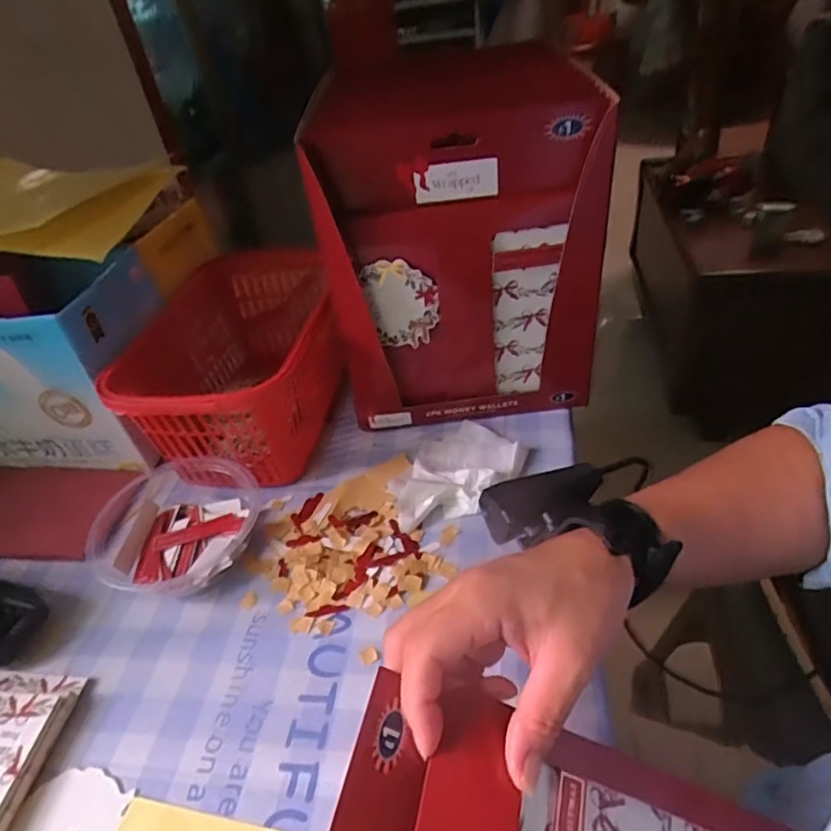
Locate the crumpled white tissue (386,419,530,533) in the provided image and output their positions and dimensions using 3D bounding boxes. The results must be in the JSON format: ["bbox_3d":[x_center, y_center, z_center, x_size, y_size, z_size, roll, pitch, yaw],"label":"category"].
[{"bbox_3d":[0.028,0.043,0.453,0.116,0.018,0.076,-36,47,-30],"label":"crumpled white tissue"}]

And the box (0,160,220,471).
[{"bbox_3d":[-0.324,-0.084,0.541,0.224,0.180,0.231,5,41,14],"label":"box"}]

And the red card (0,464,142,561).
[{"bbox_3d":[-0.329,0.077,0.481,0.163,0.006,0.094,0,40,8],"label":"red card"}]

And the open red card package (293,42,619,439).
[{"bbox_3d":[0.037,-0.105,0.434,0.200,0.268,0.063,-2,40,6],"label":"open red card package"}]

